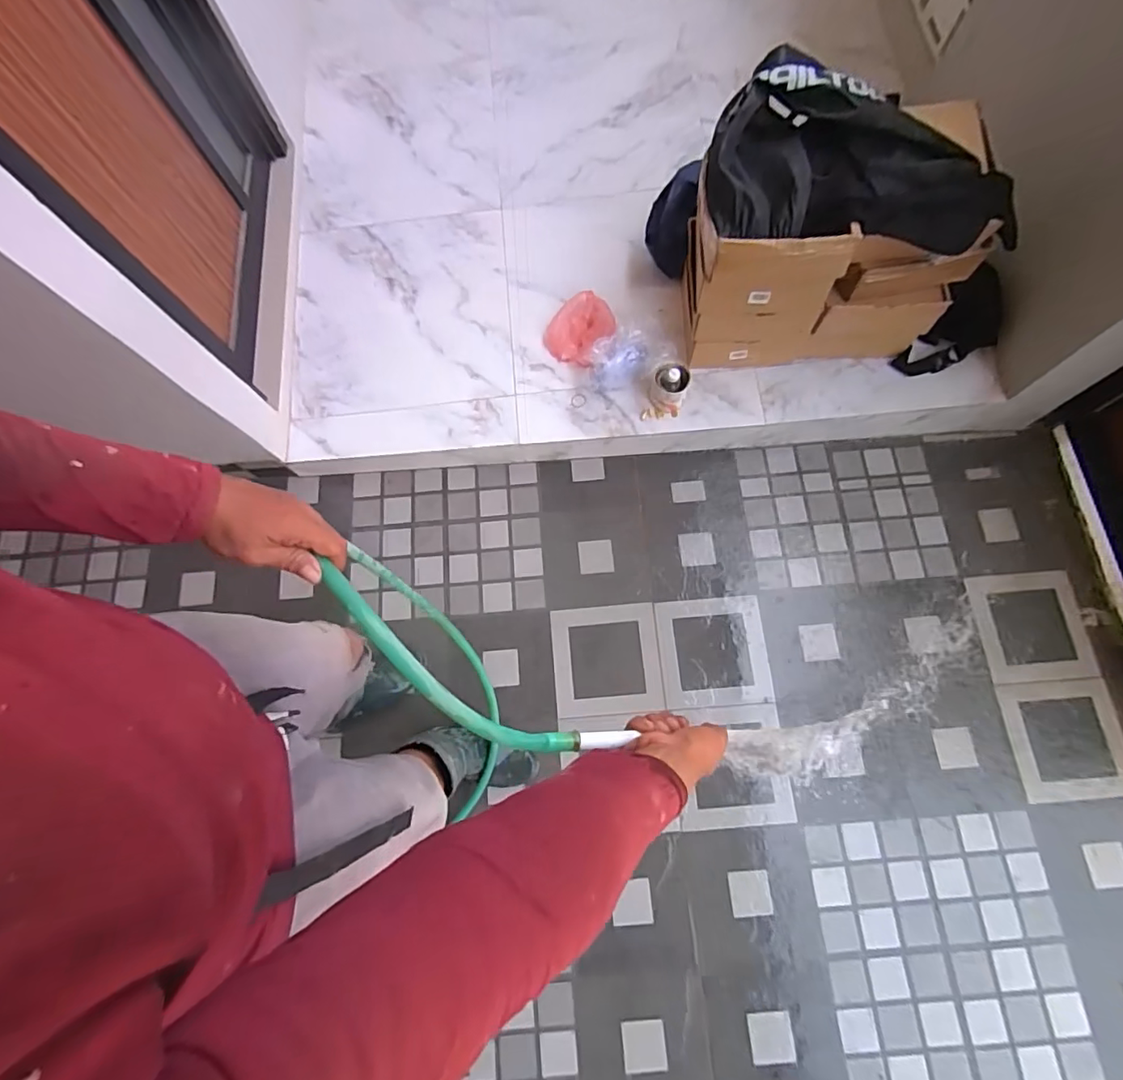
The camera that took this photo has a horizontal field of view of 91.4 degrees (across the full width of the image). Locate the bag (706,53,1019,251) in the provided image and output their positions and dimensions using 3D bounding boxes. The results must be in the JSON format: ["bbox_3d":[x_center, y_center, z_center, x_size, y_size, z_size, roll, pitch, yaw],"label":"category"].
[{"bbox_3d":[0.569,-0.673,0.998,0.588,0.179,0.255,6,74,5],"label":"bag"}]

